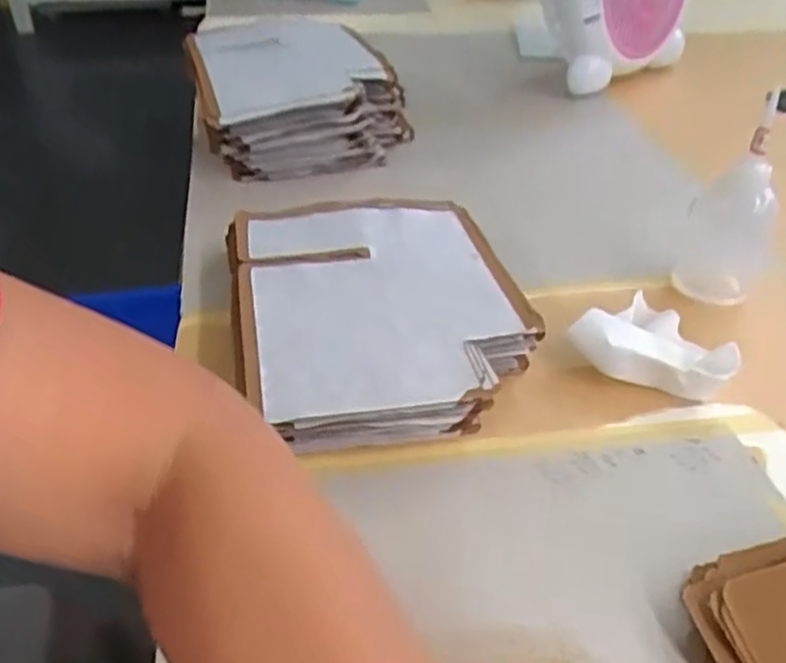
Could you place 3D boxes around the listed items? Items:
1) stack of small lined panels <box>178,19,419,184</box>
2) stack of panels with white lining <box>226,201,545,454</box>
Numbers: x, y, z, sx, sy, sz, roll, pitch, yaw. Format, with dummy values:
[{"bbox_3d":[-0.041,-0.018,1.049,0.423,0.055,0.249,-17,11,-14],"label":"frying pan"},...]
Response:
[{"bbox_3d":[-0.105,-0.263,0.832,0.219,0.096,0.246,-10,39,-15],"label":"stack of small lined panels"},{"bbox_3d":[-0.012,-0.016,0.554,0.201,0.058,0.258,-7,38,-11],"label":"stack of panels with white lining"}]

